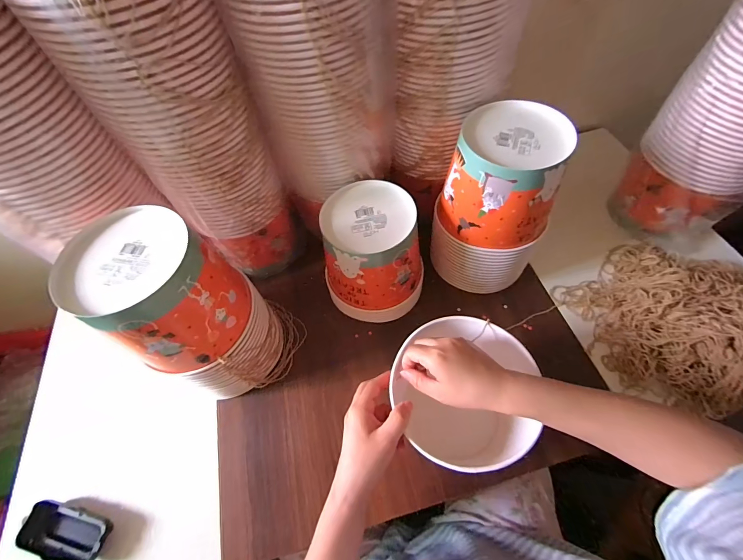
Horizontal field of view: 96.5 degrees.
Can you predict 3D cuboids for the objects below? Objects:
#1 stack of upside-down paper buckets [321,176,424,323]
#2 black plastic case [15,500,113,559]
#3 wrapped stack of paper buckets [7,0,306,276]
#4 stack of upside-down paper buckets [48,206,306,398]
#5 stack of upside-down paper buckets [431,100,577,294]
[{"bbox_3d":[0.004,-0.034,0.512,0.147,0.171,0.143,-5,60,2],"label":"stack of upside-down paper buckets"},{"bbox_3d":[-0.385,0.322,0.422,0.106,0.028,0.052,10,62,10],"label":"black plastic case"},{"bbox_3d":[-0.221,-0.177,0.417,0.138,0.443,0.139,32,67,20],"label":"wrapped stack of paper buckets"},{"bbox_3d":[-0.213,0.041,0.435,0.156,0.259,0.145,27,66,18],"label":"stack of upside-down paper buckets"},{"bbox_3d":[0.179,-0.108,0.495,0.140,0.238,0.132,17,63,14],"label":"stack of upside-down paper buckets"}]

